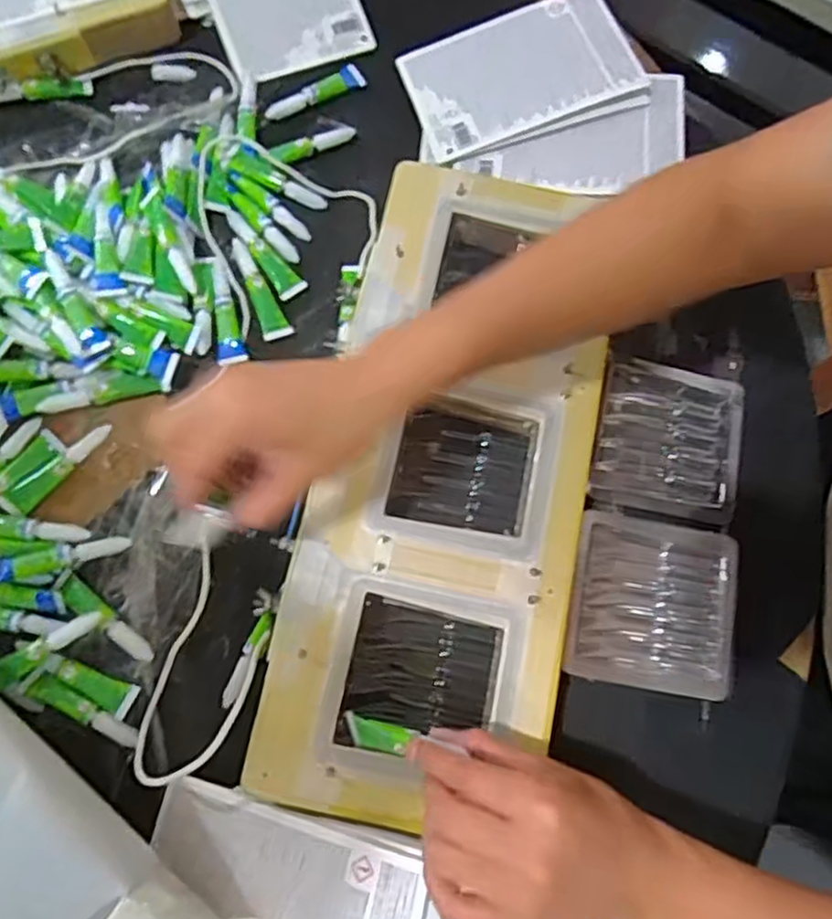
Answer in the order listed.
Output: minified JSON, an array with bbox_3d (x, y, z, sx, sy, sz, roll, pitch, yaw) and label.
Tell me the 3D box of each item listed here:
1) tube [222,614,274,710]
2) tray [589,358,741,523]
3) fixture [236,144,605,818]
[{"bbox_3d":[-0.105,0.123,0.443,0.012,0.012,0.063,26,89,5],"label":"tube"},{"bbox_3d":[0.175,-0.013,0.489,0.099,0.018,0.102,11,74,1],"label":"tray"},{"bbox_3d":[0.025,0.006,0.460,0.169,0.033,0.415,11,74,1],"label":"fixture"}]

